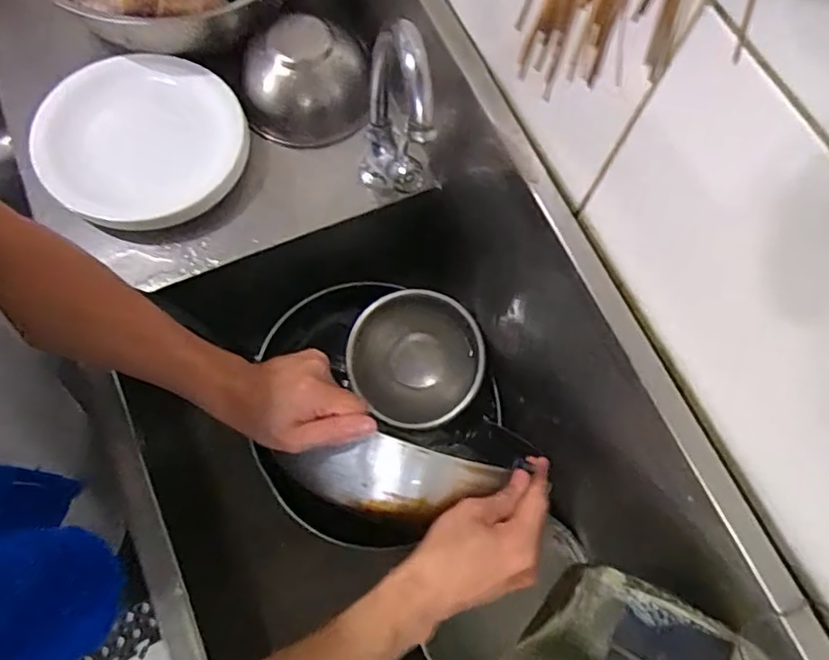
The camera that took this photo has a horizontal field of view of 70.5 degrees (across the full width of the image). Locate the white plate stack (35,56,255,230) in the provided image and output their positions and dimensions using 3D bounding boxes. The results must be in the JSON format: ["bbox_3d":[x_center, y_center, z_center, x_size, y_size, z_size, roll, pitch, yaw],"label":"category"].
[{"bbox_3d":[-0.258,-0.183,0.562,0.183,0.036,0.171,-10,71,-6],"label":"white plate stack"}]

